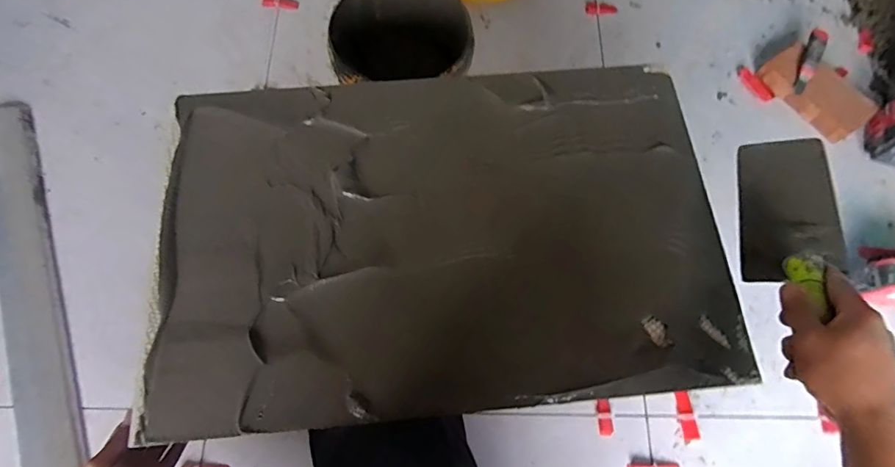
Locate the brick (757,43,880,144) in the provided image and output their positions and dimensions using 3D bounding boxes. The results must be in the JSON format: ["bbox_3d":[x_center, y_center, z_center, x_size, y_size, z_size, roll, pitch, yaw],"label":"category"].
[{"bbox_3d":[0.792,-0.307,1.021,0.111,0.067,0.225,-38,76,-13],"label":"brick"}]

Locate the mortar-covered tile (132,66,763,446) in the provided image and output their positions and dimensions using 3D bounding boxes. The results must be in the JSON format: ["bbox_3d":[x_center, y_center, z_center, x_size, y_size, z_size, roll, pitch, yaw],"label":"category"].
[{"bbox_3d":[-0.003,-0.007,0.547,0.618,0.022,0.405,-5,71,-3],"label":"mortar-covered tile"}]

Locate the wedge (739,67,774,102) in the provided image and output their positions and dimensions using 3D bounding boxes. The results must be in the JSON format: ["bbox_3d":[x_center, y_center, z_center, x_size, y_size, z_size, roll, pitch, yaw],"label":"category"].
[{"bbox_3d":[0.681,-0.330,1.049,0.028,0.009,0.094,-29,74,-11],"label":"wedge"}]

